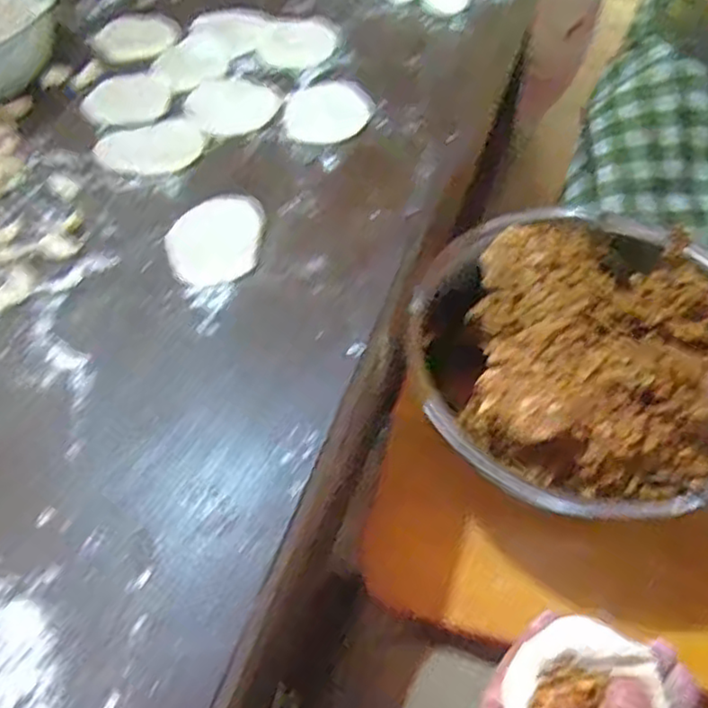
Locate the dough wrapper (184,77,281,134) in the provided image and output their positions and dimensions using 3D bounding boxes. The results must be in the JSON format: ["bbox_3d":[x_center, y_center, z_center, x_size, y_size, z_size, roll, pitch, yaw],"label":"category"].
[{"bbox_3d":[-0.104,-0.217,0.598,0.075,0.006,0.075,-1,52,2],"label":"dough wrapper"}]

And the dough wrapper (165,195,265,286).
[{"bbox_3d":[-0.100,-0.084,0.499,0.068,0.005,0.085,3,53,5],"label":"dough wrapper"}]

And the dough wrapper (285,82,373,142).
[{"bbox_3d":[-0.024,-0.207,0.590,0.074,0.010,0.074,-1,52,2],"label":"dough wrapper"}]

